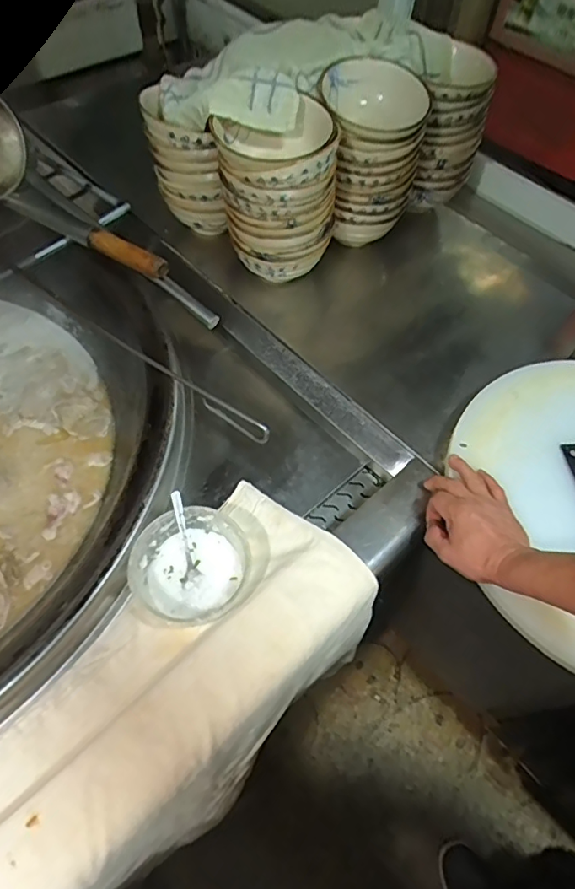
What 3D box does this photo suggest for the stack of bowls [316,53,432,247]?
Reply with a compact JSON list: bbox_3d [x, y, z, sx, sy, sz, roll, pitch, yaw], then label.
[{"bbox_3d":[0.132,-0.471,0.859,0.161,0.220,0.145,7,57,1],"label":"stack of bowls"}]

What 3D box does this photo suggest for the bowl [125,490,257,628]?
[{"bbox_3d":[-0.114,0.152,0.639,0.145,0.054,0.133,2,57,-3],"label":"bowl"}]

